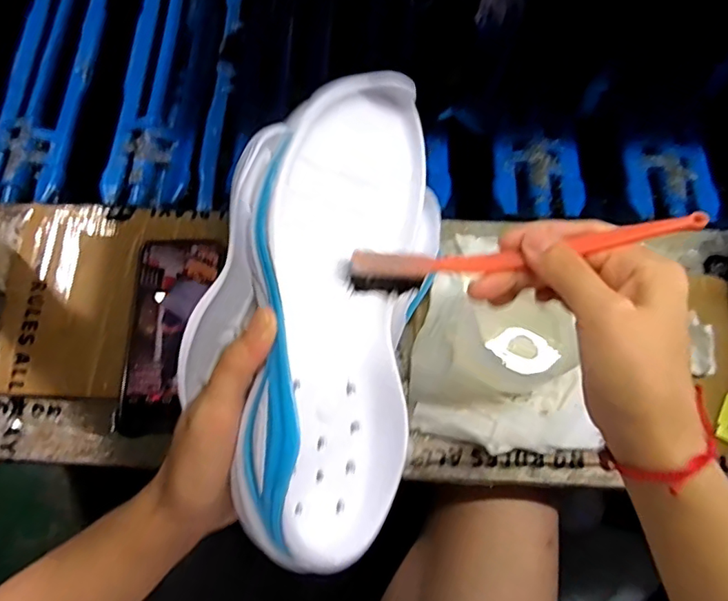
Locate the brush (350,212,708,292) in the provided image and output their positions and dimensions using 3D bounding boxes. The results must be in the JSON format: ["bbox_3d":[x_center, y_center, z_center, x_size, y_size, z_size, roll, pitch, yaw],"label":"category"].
[{"bbox_3d":[0.077,-0.024,0.269,0.170,0.022,0.016,-8,73,10],"label":"brush"}]

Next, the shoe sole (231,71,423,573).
[{"bbox_3d":[-0.017,0.005,0.269,0.088,0.055,0.225,13,78,-33],"label":"shoe sole"}]

